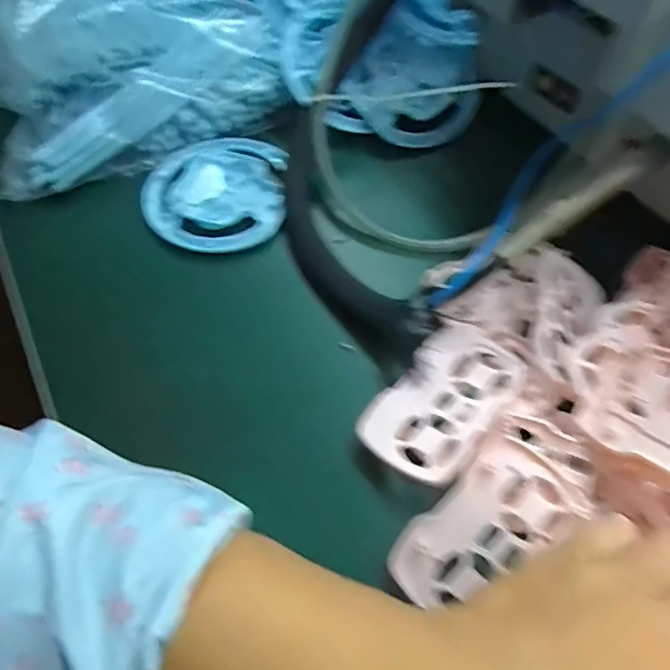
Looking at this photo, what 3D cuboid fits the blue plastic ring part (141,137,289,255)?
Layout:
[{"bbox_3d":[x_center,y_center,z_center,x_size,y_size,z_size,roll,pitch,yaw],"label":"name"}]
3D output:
[{"bbox_3d":[-0.084,-0.102,0.410,0.100,0.018,0.102,0,59,4],"label":"blue plastic ring part"}]

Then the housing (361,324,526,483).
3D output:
[{"bbox_3d":[0.059,0.033,0.304,0.056,0.016,0.094,34,67,22],"label":"housing"}]

